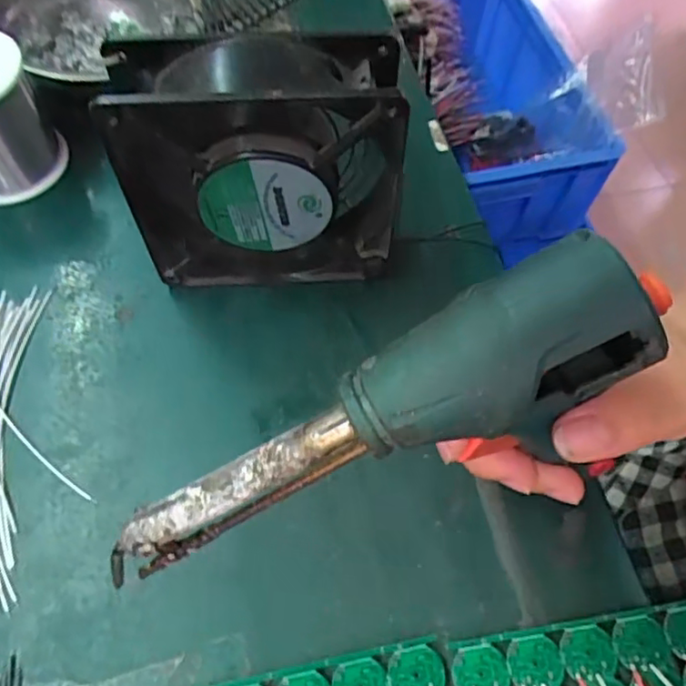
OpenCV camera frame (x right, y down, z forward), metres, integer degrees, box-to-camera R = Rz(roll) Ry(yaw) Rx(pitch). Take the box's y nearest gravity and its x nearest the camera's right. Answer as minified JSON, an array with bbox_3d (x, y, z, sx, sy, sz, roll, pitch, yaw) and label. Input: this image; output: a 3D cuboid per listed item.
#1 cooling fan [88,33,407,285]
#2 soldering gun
[{"bbox_3d":[-0.035,-0.076,0.283,0.116,0.126,0.046,-3,59,-1],"label":"cooling fan"},{"bbox_3d":[0.012,0.025,0.180,0.172,0.030,0.039,-27,60,10],"label":"soldering gun"}]

